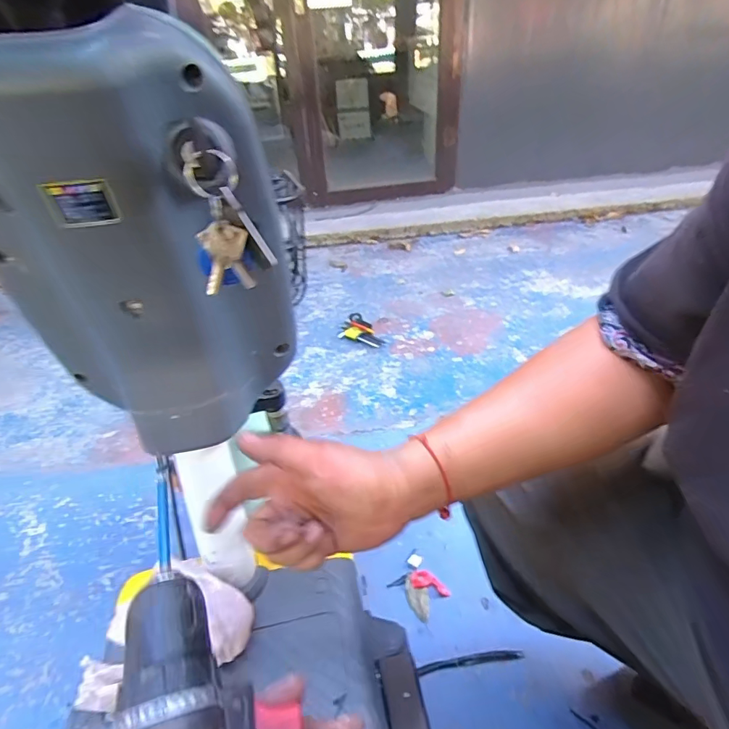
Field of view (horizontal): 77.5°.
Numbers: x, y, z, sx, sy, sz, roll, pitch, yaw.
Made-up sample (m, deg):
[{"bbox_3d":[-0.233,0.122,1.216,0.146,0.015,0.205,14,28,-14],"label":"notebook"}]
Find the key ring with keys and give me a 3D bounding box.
[{"bbox_3d":[-0.078,-0.082,0.259,0.041,0.075,0.019,-13,35,-13],"label":"key ring with keys"}]

